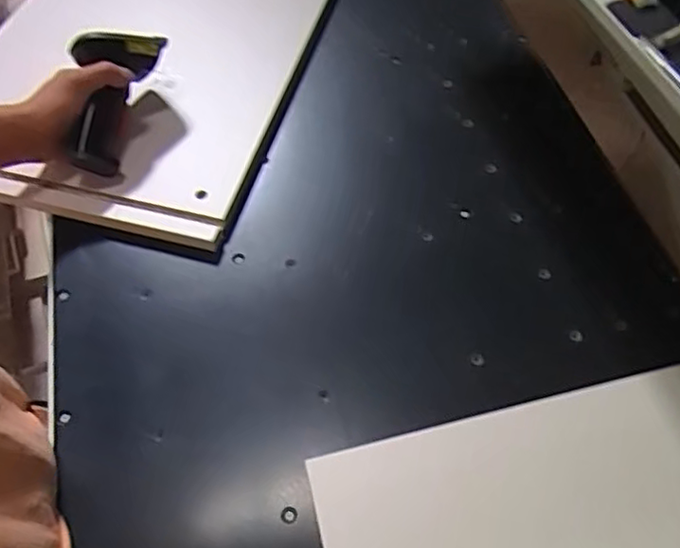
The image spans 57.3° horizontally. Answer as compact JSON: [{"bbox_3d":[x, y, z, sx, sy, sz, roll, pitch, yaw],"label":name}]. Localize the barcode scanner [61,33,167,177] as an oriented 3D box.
[{"bbox_3d":[-0.249,-0.186,0.659,0.074,0.063,0.159,12,82,12],"label":"barcode scanner"}]

